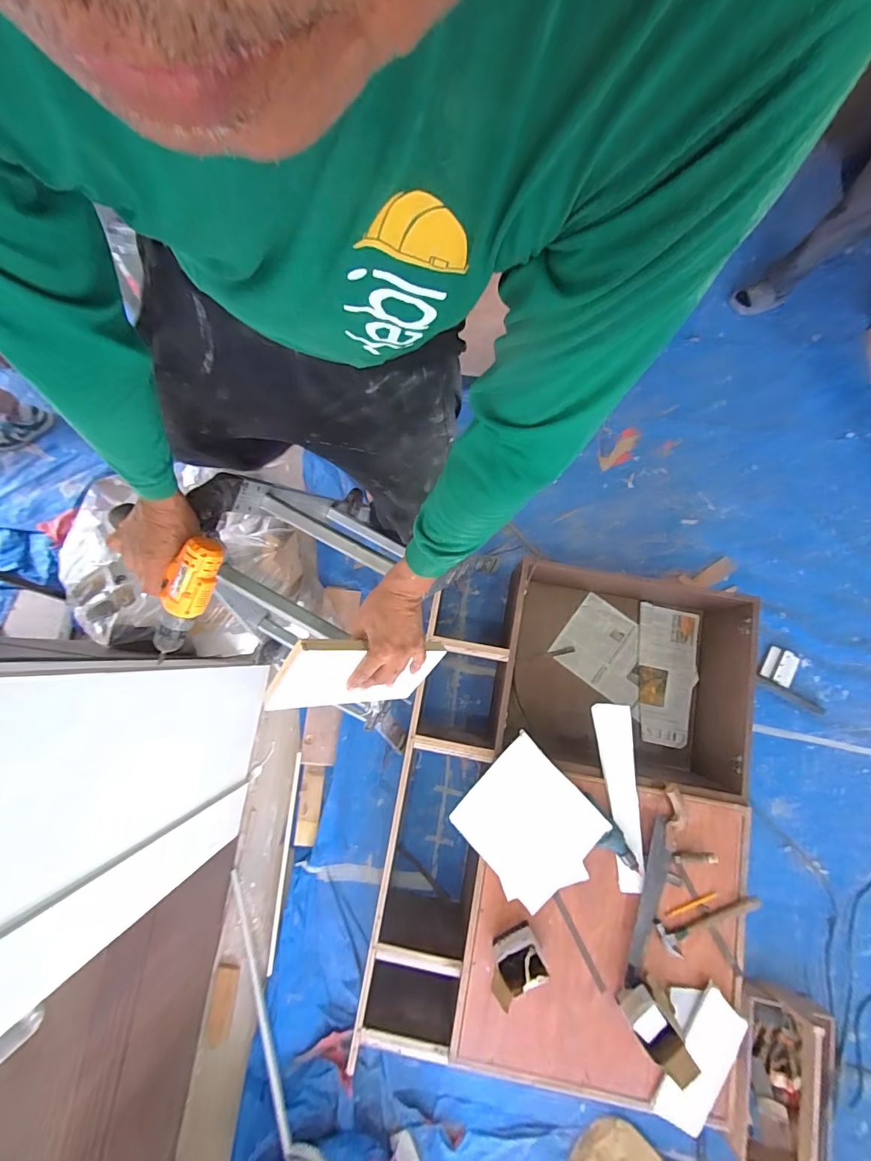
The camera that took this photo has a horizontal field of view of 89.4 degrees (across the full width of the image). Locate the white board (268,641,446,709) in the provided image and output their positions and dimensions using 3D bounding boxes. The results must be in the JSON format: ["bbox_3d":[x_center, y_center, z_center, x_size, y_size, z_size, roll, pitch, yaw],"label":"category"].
[{"bbox_3d":[-0.103,0.132,0.635,0.133,0.245,0.019,-58,48,25],"label":"white board"}]

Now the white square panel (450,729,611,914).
[{"bbox_3d":[0.281,0.731,1.330,0.349,0.021,0.369,-42,74,-3],"label":"white square panel"}]

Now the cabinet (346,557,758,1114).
[{"bbox_3d":[0.445,0.676,1.505,1.088,0.392,1.582,10,77,3],"label":"cabinet"}]

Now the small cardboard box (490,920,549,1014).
[{"bbox_3d":[0.224,1.067,1.236,0.156,0.121,0.115,-31,81,-3],"label":"small cardboard box"}]

